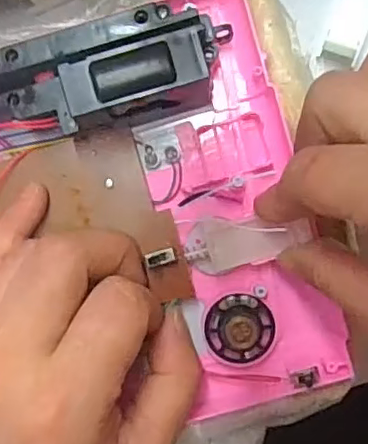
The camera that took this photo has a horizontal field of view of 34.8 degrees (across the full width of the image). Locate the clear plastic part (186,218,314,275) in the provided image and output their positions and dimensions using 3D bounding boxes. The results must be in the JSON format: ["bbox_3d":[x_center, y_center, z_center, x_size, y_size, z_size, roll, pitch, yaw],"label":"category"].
[{"bbox_3d":[0.025,0.008,0.235,0.048,0.008,0.021,-8,94,15],"label":"clear plastic part"}]

